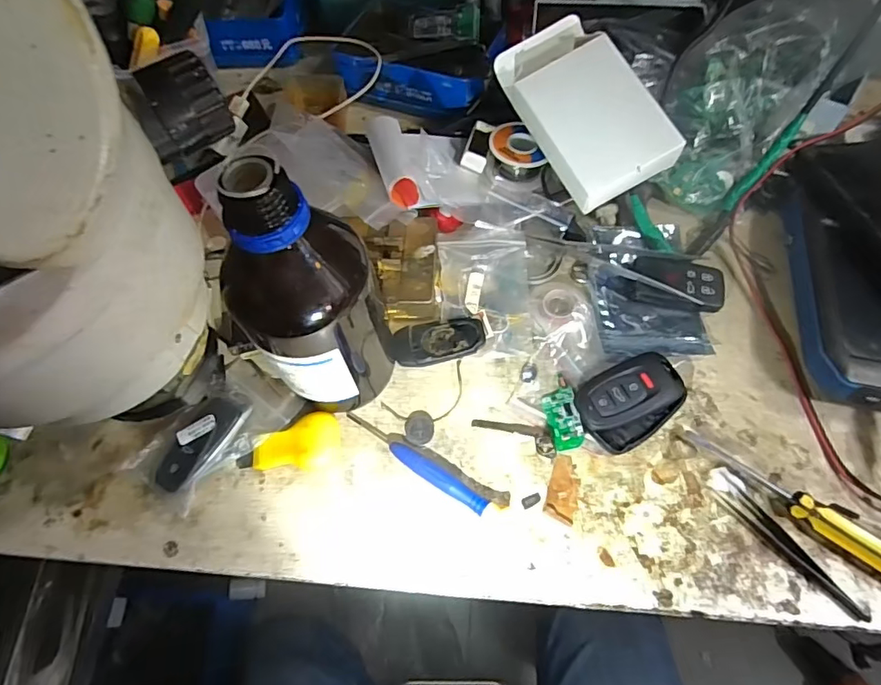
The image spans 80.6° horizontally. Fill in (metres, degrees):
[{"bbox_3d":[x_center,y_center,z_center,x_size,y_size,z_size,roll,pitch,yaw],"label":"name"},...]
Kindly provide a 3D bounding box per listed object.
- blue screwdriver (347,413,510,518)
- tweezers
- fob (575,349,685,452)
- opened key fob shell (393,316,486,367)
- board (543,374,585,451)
[{"bbox_3d":[-0.013,0.079,0.336,0.119,0.014,0.015,28,71,14],"label":"blue screwdriver"},{"bbox_3d":[0.206,0.118,0.306,0.017,0.008,0.097,-39,70,-13],"label":"tweezers"},{"bbox_3d":[0.126,0.036,0.346,0.074,0.015,0.052,-33,69,-11],"label":"fob"},{"bbox_3d":[-0.001,-0.001,0.373,0.065,0.006,0.033,-8,66,0],"label":"opened key fob shell"},{"bbox_3d":[0.082,0.046,0.349,0.022,0.008,0.051,-6,66,1],"label":"board"}]

